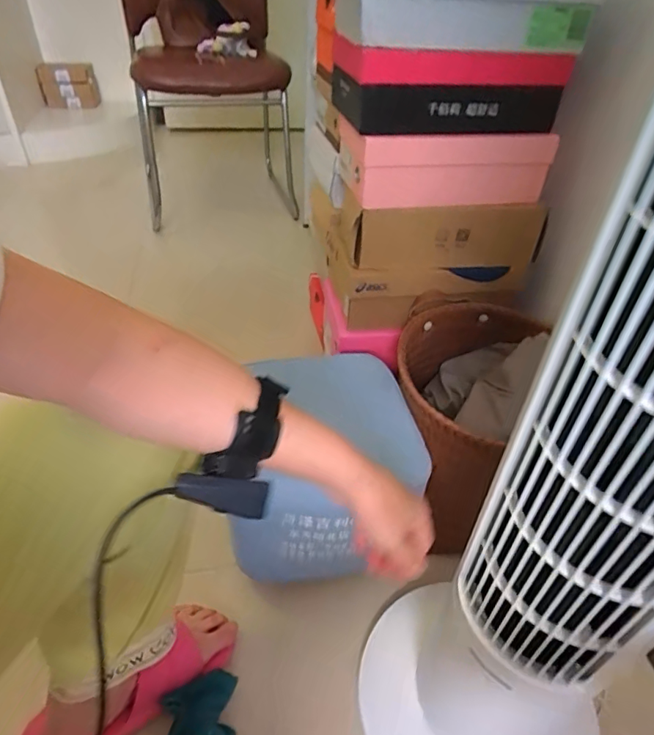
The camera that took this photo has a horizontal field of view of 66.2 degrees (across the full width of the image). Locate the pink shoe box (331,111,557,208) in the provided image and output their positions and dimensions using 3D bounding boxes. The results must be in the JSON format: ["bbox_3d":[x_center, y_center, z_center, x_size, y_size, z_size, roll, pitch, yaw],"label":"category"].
[{"bbox_3d":[0.174,-0.327,0.785,0.286,0.101,0.162,-6,42,-11],"label":"pink shoe box"}]

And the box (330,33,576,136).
[{"bbox_3d":[0.165,-0.404,0.716,0.301,0.096,0.168,-9,43,-14],"label":"box"}]

